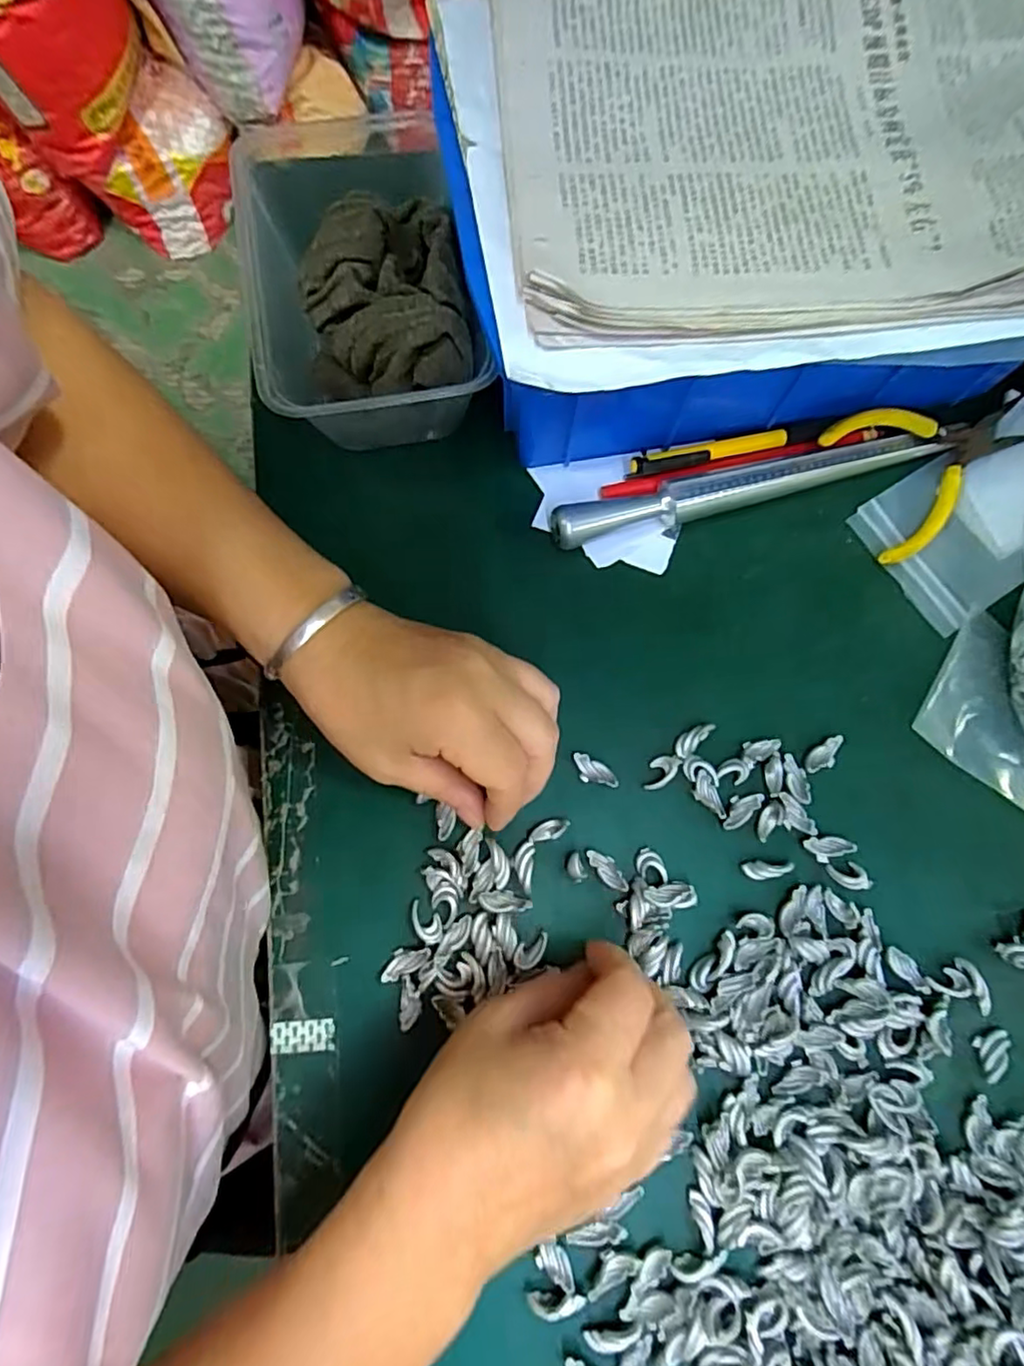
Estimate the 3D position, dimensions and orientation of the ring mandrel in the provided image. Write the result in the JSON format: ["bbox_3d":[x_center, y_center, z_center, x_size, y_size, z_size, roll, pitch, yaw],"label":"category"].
[{"bbox_3d":[0.125,-0.103,0.325,0.210,0.019,0.018,-14,78,-4],"label":"ring mandrel"}]

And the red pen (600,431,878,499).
[{"bbox_3d":[0.122,-0.117,0.327,0.151,0.010,0.013,-14,78,-4],"label":"red pen"}]

